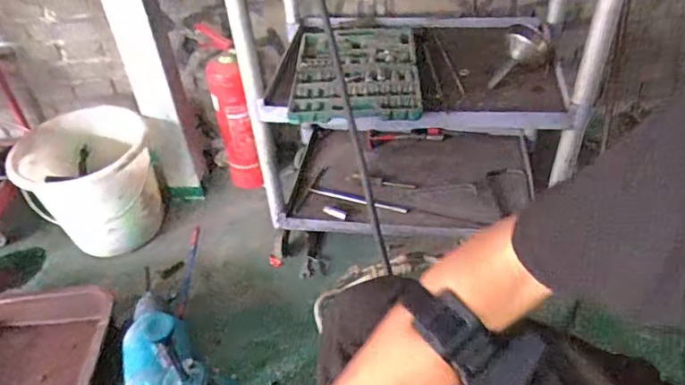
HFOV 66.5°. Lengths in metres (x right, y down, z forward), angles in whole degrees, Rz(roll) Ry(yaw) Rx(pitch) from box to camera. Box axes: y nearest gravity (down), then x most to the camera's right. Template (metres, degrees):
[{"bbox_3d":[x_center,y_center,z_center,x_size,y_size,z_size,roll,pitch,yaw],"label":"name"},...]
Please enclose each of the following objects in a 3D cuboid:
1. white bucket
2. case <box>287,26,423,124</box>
[{"bbox_3d":[-0.679,-0.019,1.435,0.316,0.320,0.316,-2,40,2],"label":"white bucket"},{"bbox_3d":[0.033,-0.309,1.246,0.286,0.039,0.467,-1,40,3],"label":"case"}]

